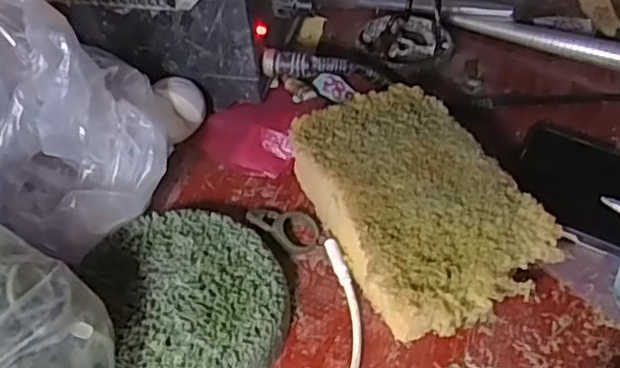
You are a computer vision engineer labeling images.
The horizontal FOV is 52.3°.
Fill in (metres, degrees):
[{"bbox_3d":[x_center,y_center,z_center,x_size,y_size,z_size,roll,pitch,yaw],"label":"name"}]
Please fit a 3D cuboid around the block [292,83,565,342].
[{"bbox_3d":[0.053,0.011,0.334,0.093,0.042,0.141,-18,50,-18],"label":"block"}]

